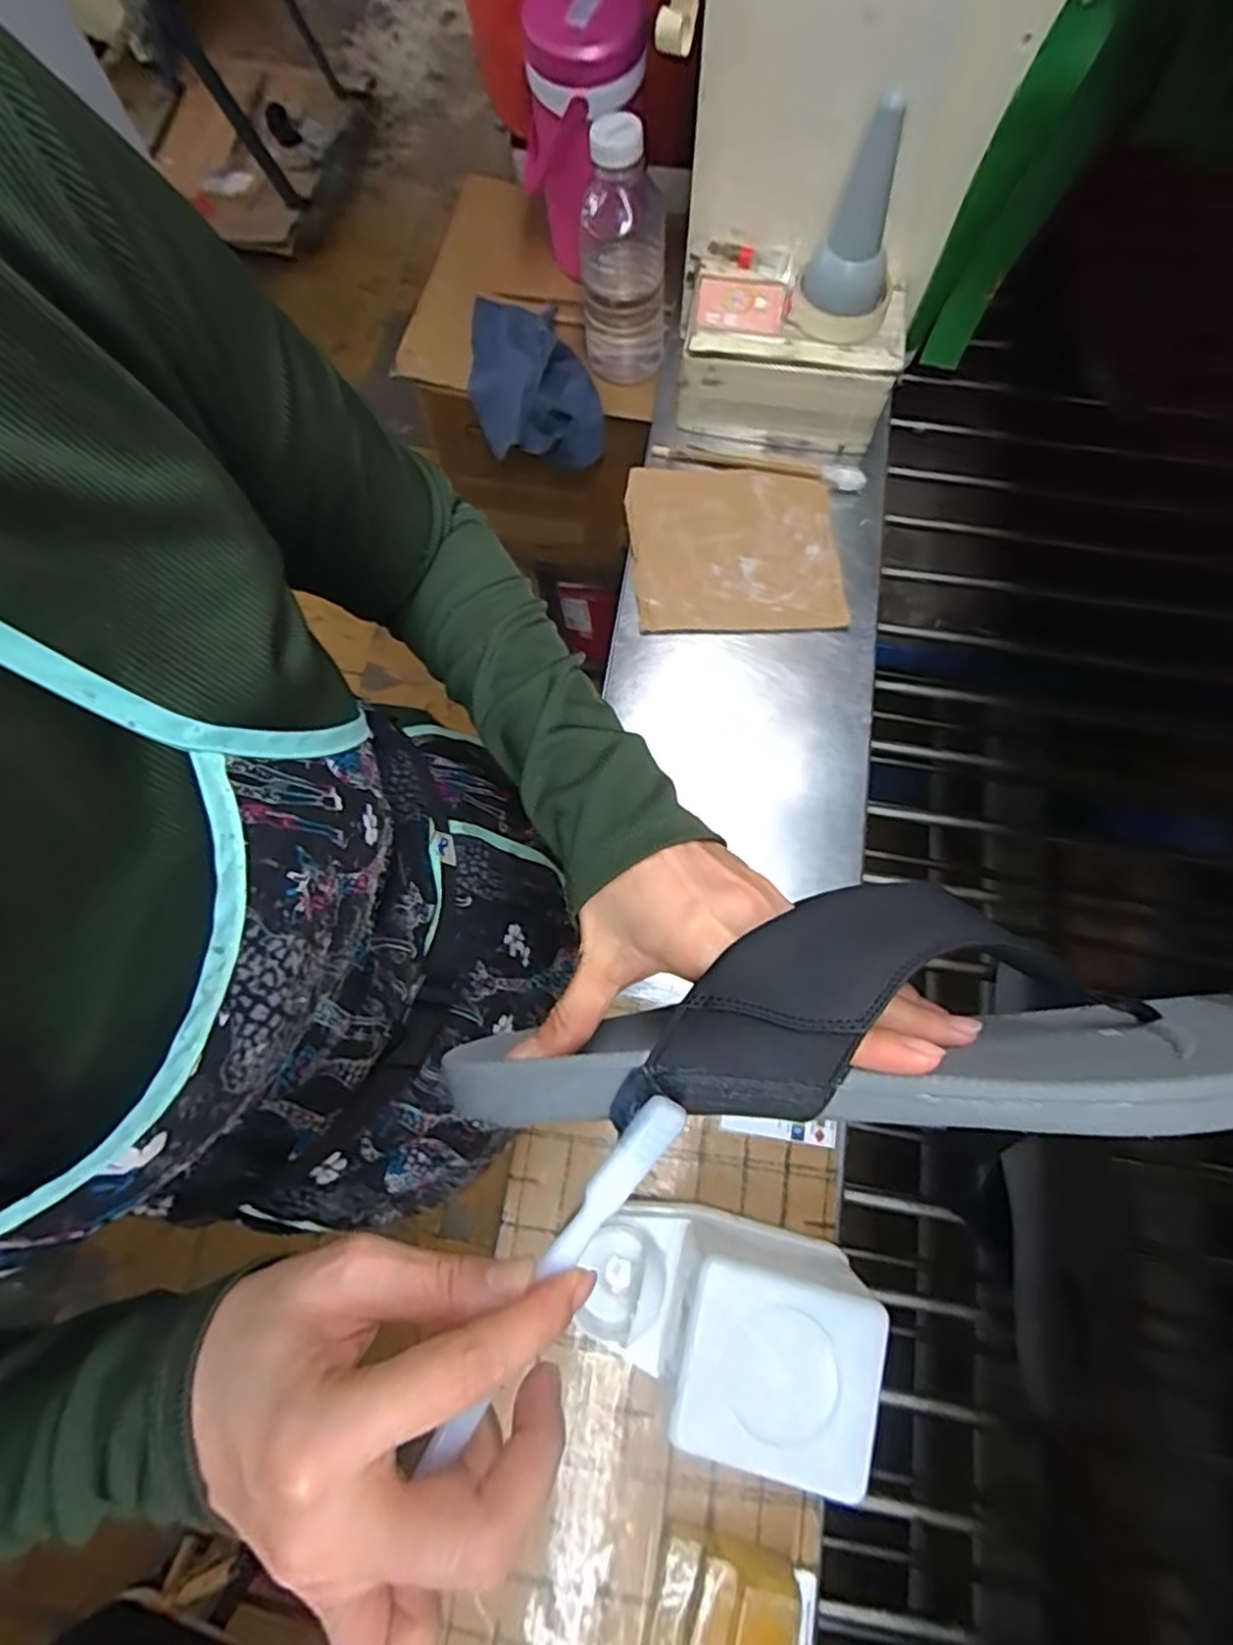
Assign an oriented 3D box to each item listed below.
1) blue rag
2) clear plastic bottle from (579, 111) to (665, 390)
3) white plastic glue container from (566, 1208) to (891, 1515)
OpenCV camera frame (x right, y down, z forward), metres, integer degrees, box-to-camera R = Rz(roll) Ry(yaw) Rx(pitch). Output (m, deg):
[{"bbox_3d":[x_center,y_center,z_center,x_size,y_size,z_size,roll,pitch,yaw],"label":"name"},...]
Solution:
[{"bbox_3d":[-0.109,-0.537,0.828,0.139,0.050,0.247,-16,76,-4],"label":"blue rag"},{"bbox_3d":[0.007,-0.583,0.716,0.092,0.211,0.093,2,75,1],"label":"clear plastic bottle"},{"bbox_3d":[0.057,0.303,0.424,0.171,0.107,0.097,15,76,4],"label":"white plastic glue container"}]

